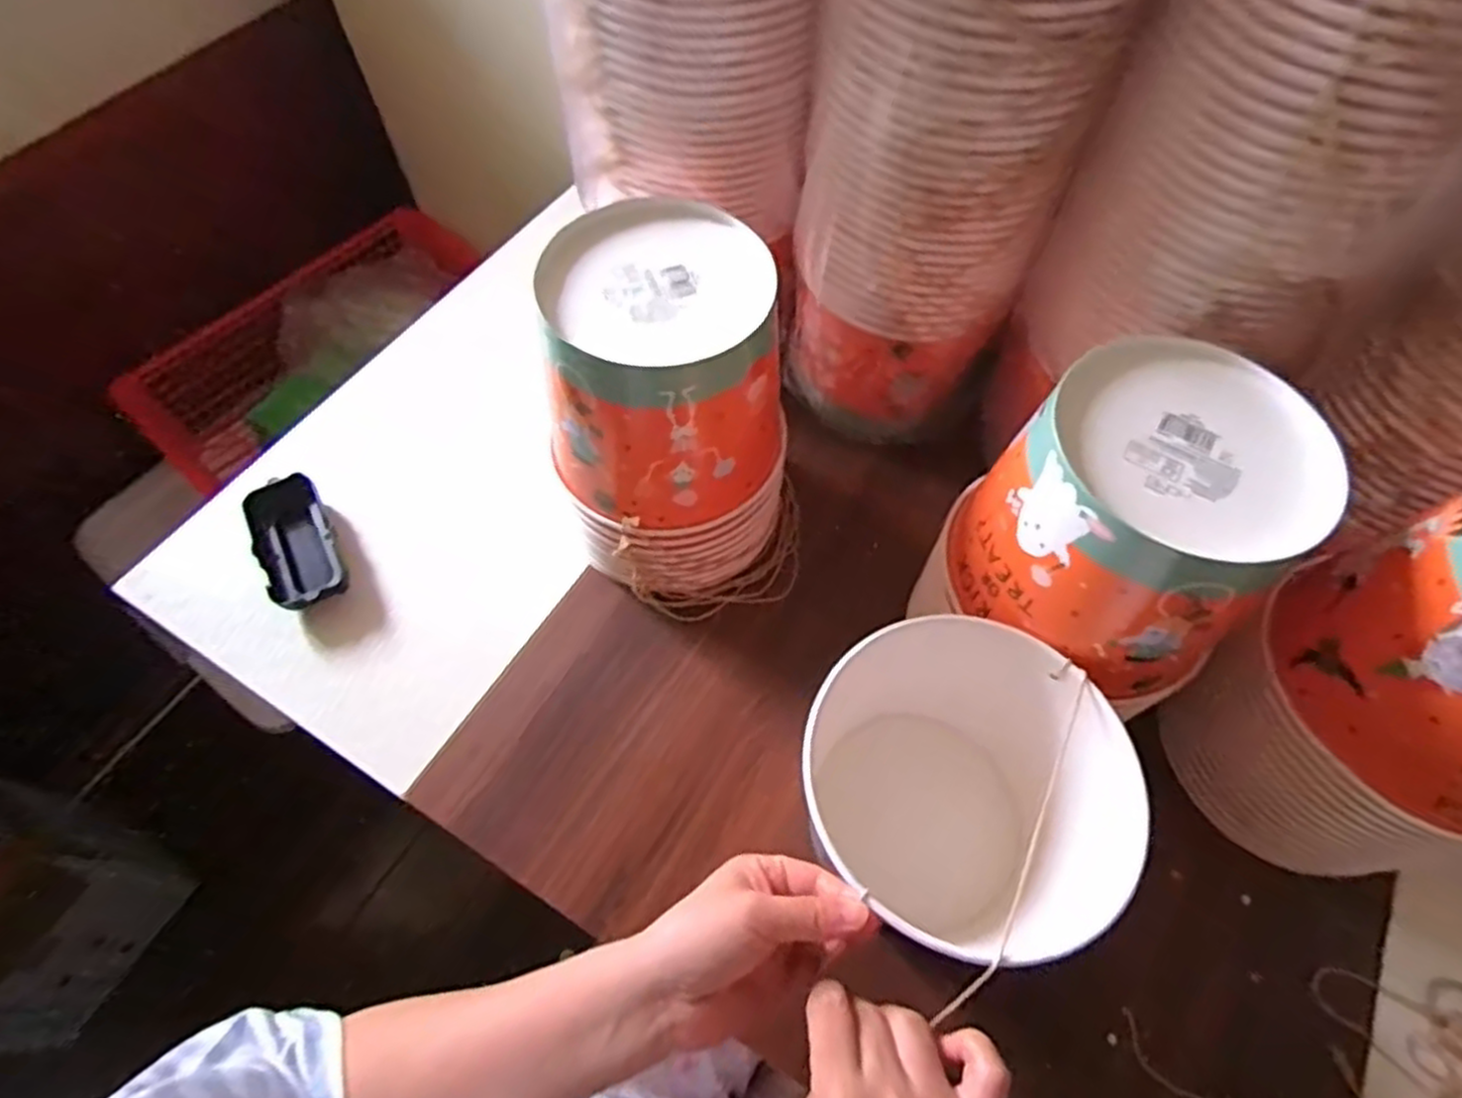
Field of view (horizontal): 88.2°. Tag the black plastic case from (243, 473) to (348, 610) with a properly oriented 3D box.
[{"bbox_3d":[-0.311,-0.004,0.538,0.048,0.024,0.101,-23,64,-13],"label":"black plastic case"}]

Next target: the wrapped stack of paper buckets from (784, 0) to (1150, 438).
[{"bbox_3d":[0.124,-0.258,0.433,0.154,0.447,0.134,11,62,5],"label":"wrapped stack of paper buckets"}]

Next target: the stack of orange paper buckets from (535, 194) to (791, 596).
[{"bbox_3d":[-0.035,-0.082,0.492,0.135,0.215,0.148,-6,62,-4],"label":"stack of orange paper buckets"}]

